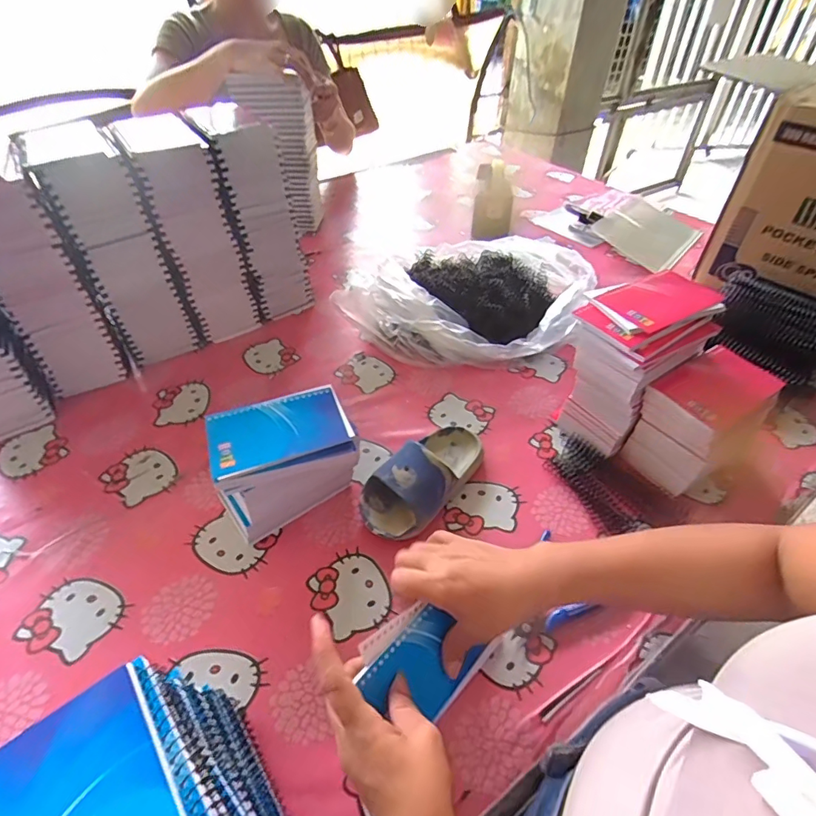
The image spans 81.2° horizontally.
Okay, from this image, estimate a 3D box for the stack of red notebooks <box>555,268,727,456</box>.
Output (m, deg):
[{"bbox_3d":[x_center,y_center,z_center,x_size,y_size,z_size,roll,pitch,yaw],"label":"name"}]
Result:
[{"bbox_3d":[0.273,-0.051,0.591,0.159,0.179,0.113,-30,52,-28],"label":"stack of red notebooks"}]

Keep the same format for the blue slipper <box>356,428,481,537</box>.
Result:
[{"bbox_3d":[0.020,0.071,0.548,0.084,0.057,0.177,30,51,26],"label":"blue slipper"}]

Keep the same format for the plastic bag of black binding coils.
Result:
[{"bbox_3d":[0.104,-0.169,0.762,0.312,0.105,0.292,24,49,22],"label":"plastic bag of black binding coils"}]

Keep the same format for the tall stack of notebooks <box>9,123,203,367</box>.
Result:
[{"bbox_3d":[-0.400,-0.213,0.666,0.104,0.290,0.133,-27,51,-26],"label":"tall stack of notebooks"}]

